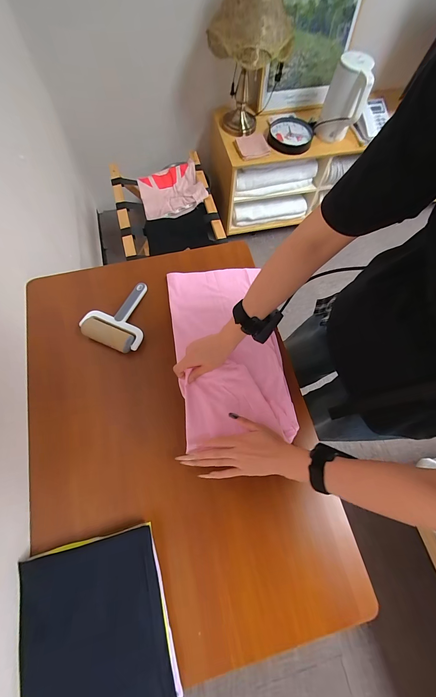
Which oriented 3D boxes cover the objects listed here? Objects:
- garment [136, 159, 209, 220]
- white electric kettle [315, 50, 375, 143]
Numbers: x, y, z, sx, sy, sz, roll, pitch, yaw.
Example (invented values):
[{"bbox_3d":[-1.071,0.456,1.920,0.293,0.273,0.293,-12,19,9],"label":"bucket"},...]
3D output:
[{"bbox_3d":[-0.201,-0.676,1.177,0.256,0.109,0.270,-15,70,-8],"label":"garment"},{"bbox_3d":[0.531,-1.042,1.141,0.155,0.271,0.133,17,69,4],"label":"white electric kettle"}]

